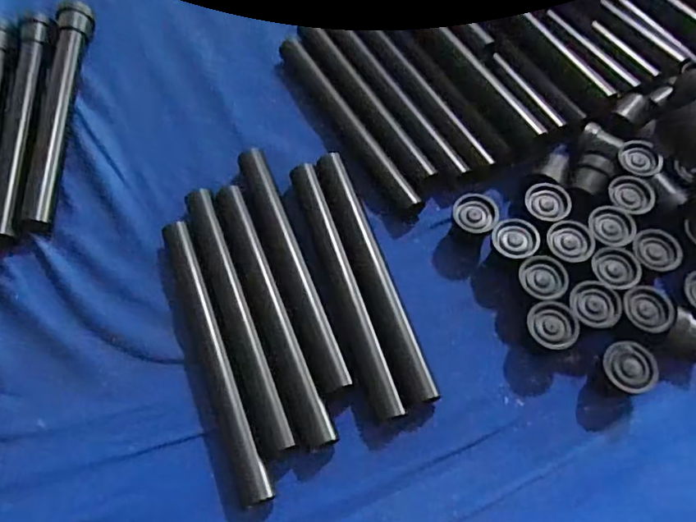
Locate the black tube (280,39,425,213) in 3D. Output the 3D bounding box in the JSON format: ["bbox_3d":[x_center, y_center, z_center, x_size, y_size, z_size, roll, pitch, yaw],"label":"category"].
[{"bbox_3d":[-0.001,-0.128,0.482,0.024,0.020,0.214,-30,67,-14],"label":"black tube"}]

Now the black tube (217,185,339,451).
[{"bbox_3d":[-0.060,0.035,0.406,0.026,0.018,0.219,-20,65,-9],"label":"black tube"}]

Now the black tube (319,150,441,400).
[{"bbox_3d":[0.018,0.006,0.419,0.023,0.018,0.220,-17,64,-8],"label":"black tube"}]

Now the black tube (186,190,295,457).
[{"bbox_3d":[-0.087,0.039,0.404,0.024,0.019,0.216,-20,65,-9],"label":"black tube"}]

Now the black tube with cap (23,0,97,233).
[{"bbox_3d":[-0.268,-0.144,0.487,0.025,0.027,0.253,-3,63,-1],"label":"black tube with cap"}]

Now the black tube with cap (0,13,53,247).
[{"bbox_3d":[-0.295,-0.126,0.473,0.028,0.021,0.244,-4,63,-1],"label":"black tube with cap"}]

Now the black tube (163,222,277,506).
[{"bbox_3d":[-0.099,0.066,0.391,0.019,0.020,0.220,-21,65,-10],"label":"black tube"}]

